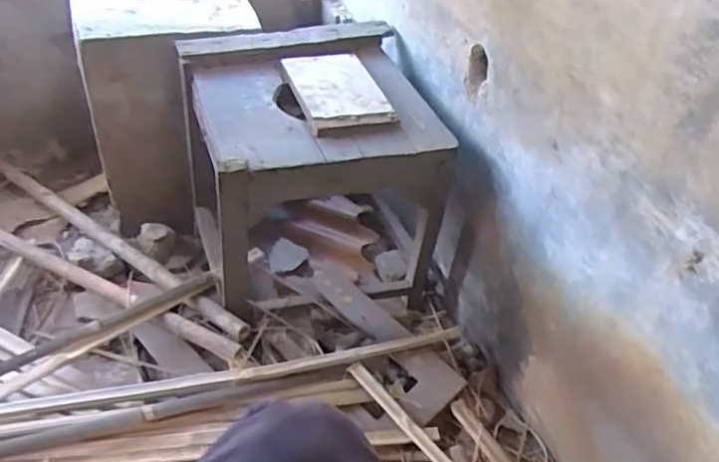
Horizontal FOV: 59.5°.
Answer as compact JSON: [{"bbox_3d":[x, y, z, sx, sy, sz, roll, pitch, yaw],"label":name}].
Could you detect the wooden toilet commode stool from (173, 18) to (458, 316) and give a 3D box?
[{"bbox_3d":[-0.100,-0.125,1.298,0.422,0.422,0.465,-11,42,-17],"label":"wooden toilet commode stool"}]

